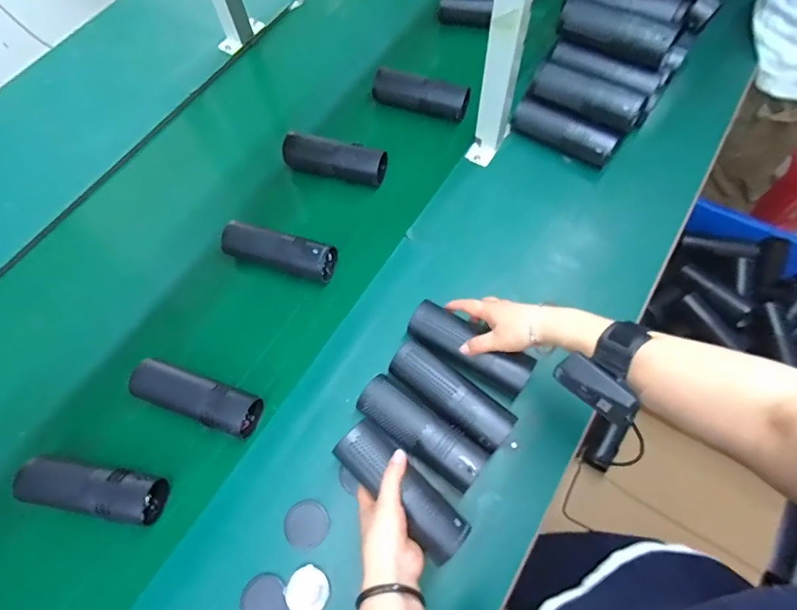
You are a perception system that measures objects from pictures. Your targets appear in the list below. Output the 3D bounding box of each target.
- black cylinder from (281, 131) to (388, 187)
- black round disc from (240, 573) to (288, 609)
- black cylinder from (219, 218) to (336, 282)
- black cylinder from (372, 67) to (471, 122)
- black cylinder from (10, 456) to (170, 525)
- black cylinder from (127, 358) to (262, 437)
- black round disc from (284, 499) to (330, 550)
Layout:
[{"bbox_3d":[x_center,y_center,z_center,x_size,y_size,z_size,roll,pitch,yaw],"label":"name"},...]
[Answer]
[{"bbox_3d":[-0.100,-0.229,0.721,0.170,0.048,0.048,12,66,8],"label":"black cylinder"},{"bbox_3d":[-0.147,0.322,0.500,0.050,0.004,0.048,-1,65,2],"label":"black round disc"},{"bbox_3d":[-0.175,-0.076,0.672,0.168,0.057,0.062,18,67,10],"label":"black cylinder"},{"bbox_3d":[0.038,-0.350,0.777,0.169,0.053,0.045,19,68,11],"label":"black cylinder"},{"bbox_3d":[-0.361,0.215,0.537,0.161,0.043,0.048,8,66,6],"label":"black cylinder"},{"bbox_3d":[-0.256,0.117,0.581,0.174,0.057,0.057,17,67,10],"label":"black cylinder"},{"bbox_3d":[-0.106,0.254,0.531,0.049,0.006,0.049,-1,65,2],"label":"black round disc"}]

